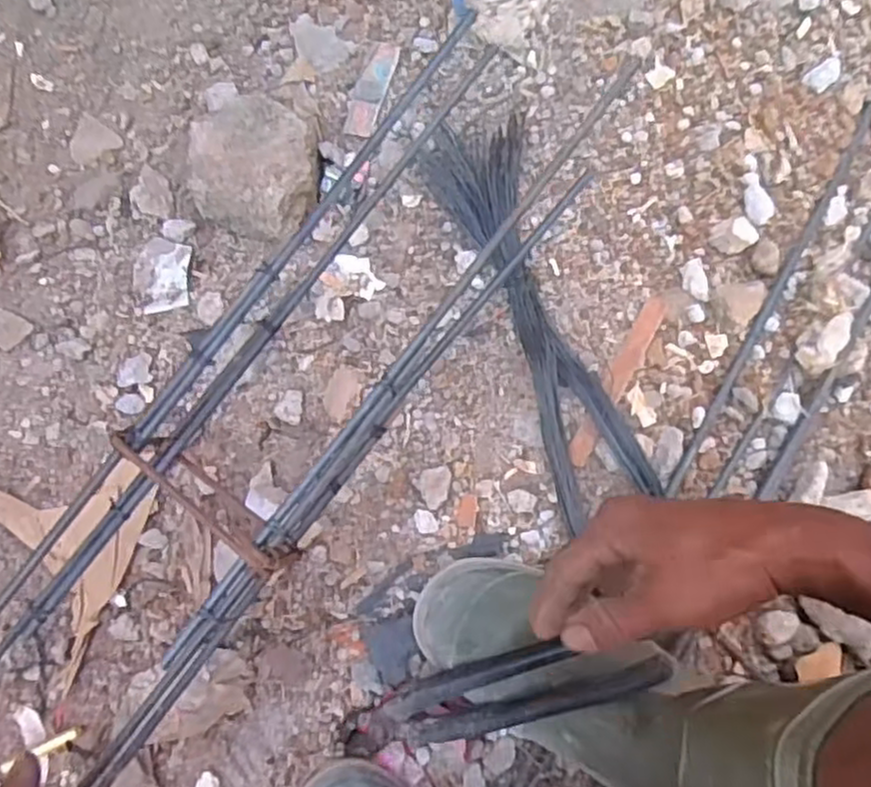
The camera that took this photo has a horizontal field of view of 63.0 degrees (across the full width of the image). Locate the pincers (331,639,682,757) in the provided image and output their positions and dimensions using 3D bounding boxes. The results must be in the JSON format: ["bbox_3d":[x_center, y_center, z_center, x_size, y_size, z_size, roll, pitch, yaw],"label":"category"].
[{"bbox_3d":[0.036,0.198,0.466,0.238,0.029,0.047,-25,80,25],"label":"pincers"}]

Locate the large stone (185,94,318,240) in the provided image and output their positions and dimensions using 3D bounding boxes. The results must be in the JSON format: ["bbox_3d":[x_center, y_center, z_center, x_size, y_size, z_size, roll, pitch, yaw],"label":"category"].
[{"bbox_3d":[-0.141,-0.176,0.567,0.095,0.047,0.102,0,81,2],"label":"large stone"}]

